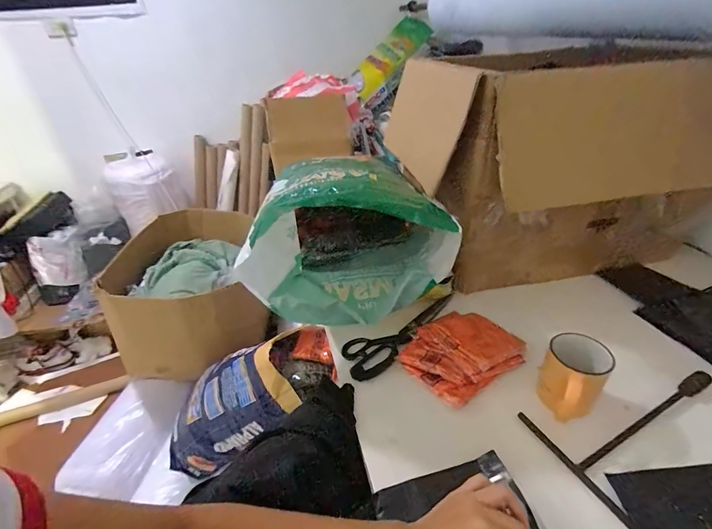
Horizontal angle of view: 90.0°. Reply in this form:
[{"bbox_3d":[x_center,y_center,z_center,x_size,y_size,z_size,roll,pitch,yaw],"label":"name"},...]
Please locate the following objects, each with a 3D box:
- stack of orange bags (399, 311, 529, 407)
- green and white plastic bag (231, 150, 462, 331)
[{"bbox_3d":[0.177,0.143,0.607,0.189,0.035,0.146,-21,37,-25],"label":"stack of orange bags"},{"bbox_3d":[-0.024,-0.046,0.626,0.276,0.235,0.229,-5,33,-2],"label":"green and white plastic bag"}]

